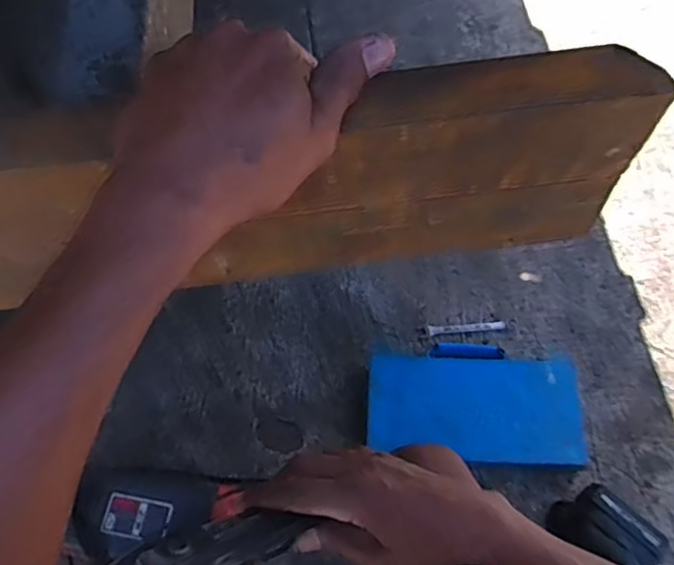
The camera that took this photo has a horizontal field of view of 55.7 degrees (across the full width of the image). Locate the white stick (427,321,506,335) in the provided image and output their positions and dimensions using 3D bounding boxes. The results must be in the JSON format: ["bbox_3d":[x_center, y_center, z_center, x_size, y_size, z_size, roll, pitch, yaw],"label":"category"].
[{"bbox_3d":[0.207,0.073,1.023,0.121,0.010,0.015,-5,57,2],"label":"white stick"}]

